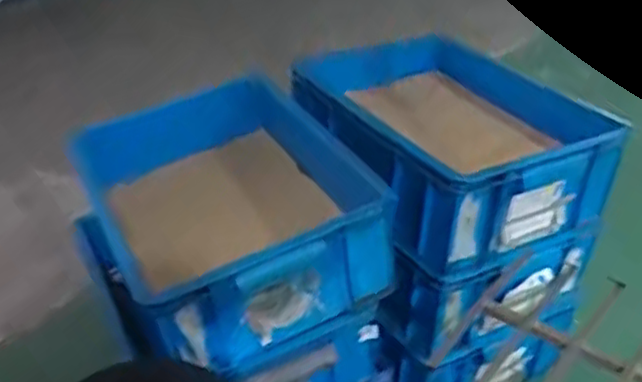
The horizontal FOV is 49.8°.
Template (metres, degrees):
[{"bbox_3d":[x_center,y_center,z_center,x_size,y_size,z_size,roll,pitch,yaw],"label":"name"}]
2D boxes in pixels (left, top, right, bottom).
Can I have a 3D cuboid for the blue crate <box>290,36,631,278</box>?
[{"bbox_3d":[0.165,-0.074,0.967,0.287,0.171,0.366,-21,37,-21],"label":"blue crate"}]

